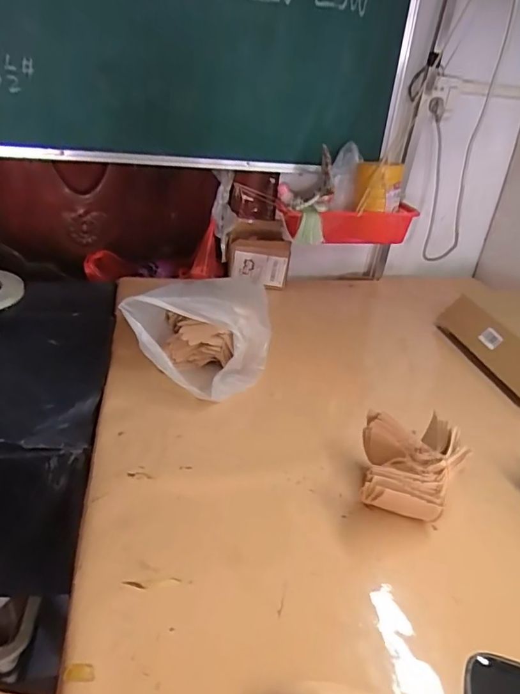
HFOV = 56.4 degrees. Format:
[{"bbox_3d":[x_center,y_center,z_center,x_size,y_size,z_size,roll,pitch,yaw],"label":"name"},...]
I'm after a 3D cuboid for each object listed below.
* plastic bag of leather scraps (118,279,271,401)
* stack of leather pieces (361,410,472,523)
[{"bbox_3d":[-0.089,-0.041,0.878,0.211,0.154,0.308,10,28,5],"label":"plastic bag of leather scraps"},{"bbox_3d":[0.195,0.160,0.641,0.122,0.095,0.152,10,28,6],"label":"stack of leather pieces"}]

